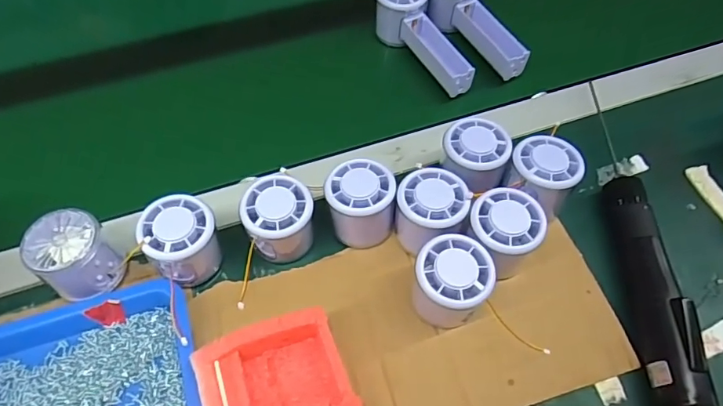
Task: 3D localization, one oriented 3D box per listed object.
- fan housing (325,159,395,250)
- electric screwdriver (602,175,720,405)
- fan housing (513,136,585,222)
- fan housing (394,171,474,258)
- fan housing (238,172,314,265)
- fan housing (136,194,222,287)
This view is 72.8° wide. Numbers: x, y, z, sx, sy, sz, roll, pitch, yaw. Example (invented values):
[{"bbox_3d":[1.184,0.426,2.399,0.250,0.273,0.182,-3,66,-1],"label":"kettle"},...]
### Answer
[{"bbox_3d":[-0.002,0.000,0.419,0.058,0.052,0.061,-3,62,-4],"label":"fan housing"},{"bbox_3d":[0.232,0.066,0.392,0.031,0.052,0.204,2,60,-1],"label":"electric screwdriver"},{"bbox_3d":[0.153,-0.022,0.427,0.057,0.055,0.062,7,61,2],"label":"fan housing"},{"bbox_3d":[0.056,0.005,0.408,0.055,0.046,0.059,1,60,-1],"label":"fan housing"},{"bbox_3d":[-0.069,0.013,0.413,0.055,0.051,0.059,1,60,-1],"label":"fan housing"},{"bbox_3d":[-0.145,0.030,0.402,0.054,0.059,0.058,1,60,-1],"label":"fan housing"}]

